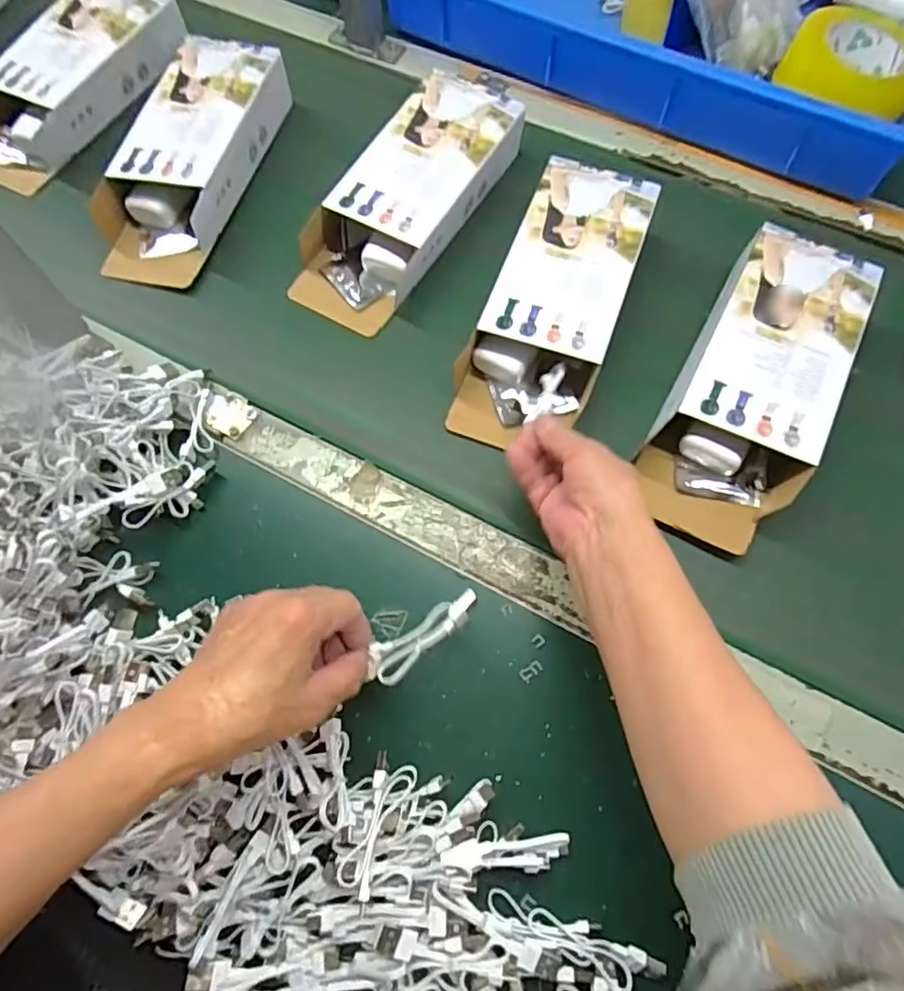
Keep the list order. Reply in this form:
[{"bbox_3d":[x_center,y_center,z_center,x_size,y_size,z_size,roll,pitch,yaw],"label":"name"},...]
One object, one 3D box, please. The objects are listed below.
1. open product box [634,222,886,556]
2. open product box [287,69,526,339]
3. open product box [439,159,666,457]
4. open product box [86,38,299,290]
[{"bbox_3d":[0.231,-0.085,0.453,0.103,0.051,0.251,25,74,13],"label":"open product box"},{"bbox_3d":[-0.040,-0.263,0.533,0.099,0.056,0.248,32,76,14],"label":"open product box"},{"bbox_3d":[0.086,-0.157,0.488,0.101,0.050,0.252,21,73,11],"label":"open product box"},{"bbox_3d":[-0.243,-0.314,0.561,0.111,0.065,0.245,18,73,10],"label":"open product box"}]

